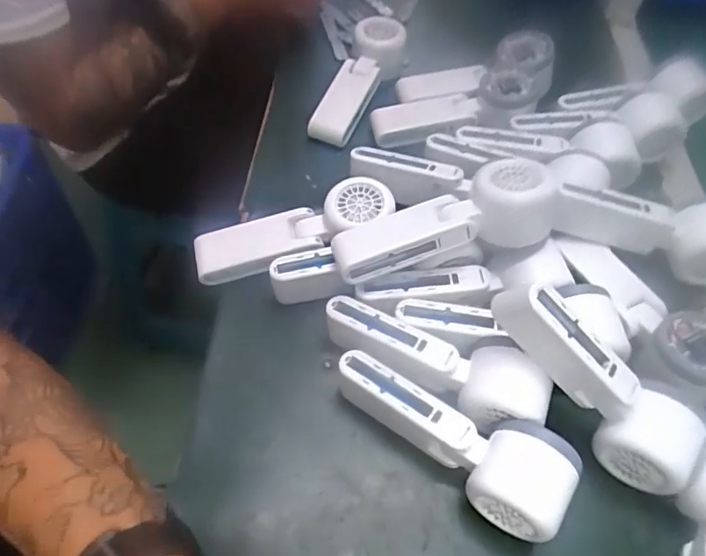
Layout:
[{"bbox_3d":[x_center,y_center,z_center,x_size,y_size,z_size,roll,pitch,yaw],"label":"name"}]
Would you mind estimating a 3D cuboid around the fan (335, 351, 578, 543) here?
[{"bbox_3d":[0.059,0.106,0.366,0.164,0.051,0.058,27,57,14],"label":"fan"}]

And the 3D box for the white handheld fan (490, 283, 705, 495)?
[{"bbox_3d":[0.154,0.064,0.357,0.171,0.048,0.050,46,60,-6],"label":"white handheld fan"}]

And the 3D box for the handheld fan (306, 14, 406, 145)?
[{"bbox_3d":[0.007,-0.201,0.565,0.043,0.043,0.146,26,75,14],"label":"handheld fan"}]

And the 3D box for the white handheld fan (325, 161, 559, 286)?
[{"bbox_3d":[0.067,-0.040,0.418,0.166,0.044,0.057,-18,56,5],"label":"white handheld fan"}]

